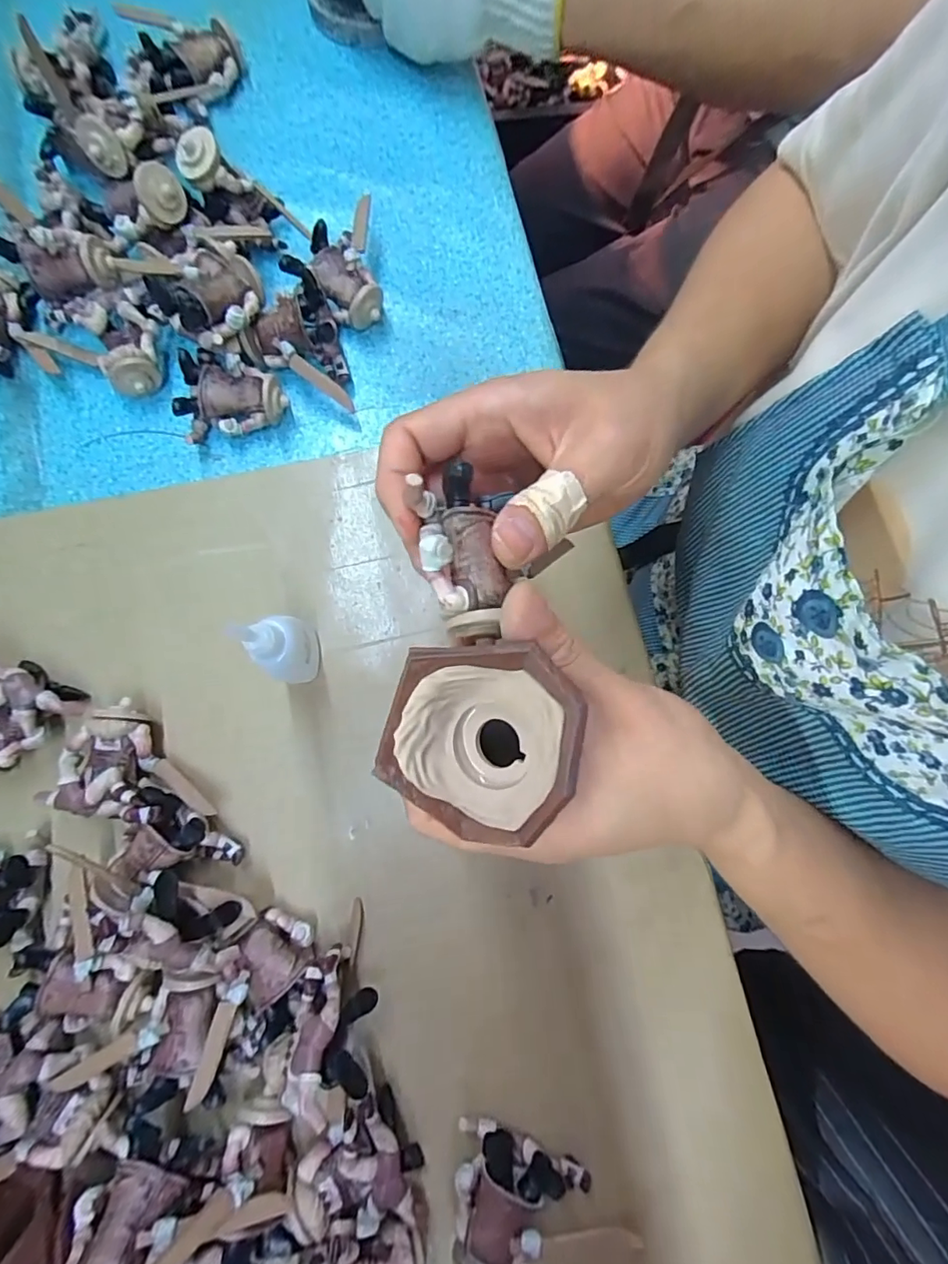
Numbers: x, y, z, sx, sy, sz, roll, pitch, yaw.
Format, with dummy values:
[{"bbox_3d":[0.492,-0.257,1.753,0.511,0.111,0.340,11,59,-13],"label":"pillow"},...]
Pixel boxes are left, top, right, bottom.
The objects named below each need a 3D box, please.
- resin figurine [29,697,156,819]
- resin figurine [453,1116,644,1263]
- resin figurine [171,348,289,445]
[{"bbox_3d":[-0.185,0.065,0.274,0.043,0.033,0.053,13,79,1],"label":"resin figurine"},{"bbox_3d":[0.032,0.268,0.248,0.080,0.028,0.053,6,79,0],"label":"resin figurine"},{"bbox_3d":[-0.143,-0.138,0.315,0.058,0.031,0.040,1,79,-1],"label":"resin figurine"}]

